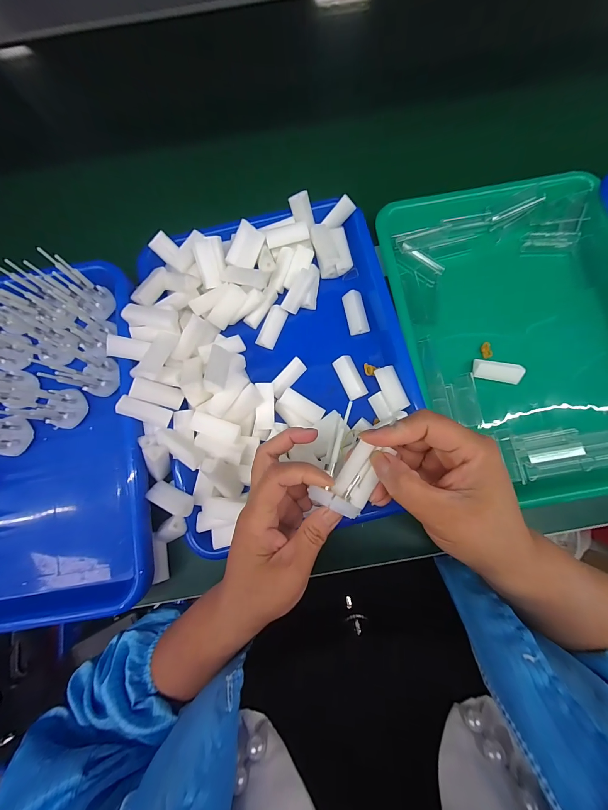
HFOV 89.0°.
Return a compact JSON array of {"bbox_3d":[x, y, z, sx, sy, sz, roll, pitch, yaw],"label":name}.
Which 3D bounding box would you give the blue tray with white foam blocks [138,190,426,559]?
[{"bbox_3d":[-0.030,-0.040,0.315,0.262,0.062,0.326,-8,81,0],"label":"blue tray with white foam blocks"}]

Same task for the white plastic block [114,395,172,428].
[{"bbox_3d":[-0.151,0.006,0.293,0.007,0.050,0.018,12,78,44],"label":"white plastic block"}]

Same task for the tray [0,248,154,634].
[{"bbox_3d":[-0.272,0.035,0.291,0.239,0.078,0.332,-6,81,0],"label":"tray"}]

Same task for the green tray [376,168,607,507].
[{"bbox_3d":[0.231,-0.073,0.328,0.238,0.040,0.340,-13,81,-1],"label":"green tray"}]

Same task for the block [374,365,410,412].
[{"bbox_3d":[0.088,-0.016,0.313,0.020,0.014,0.047,-18,81,-2],"label":"block"}]

